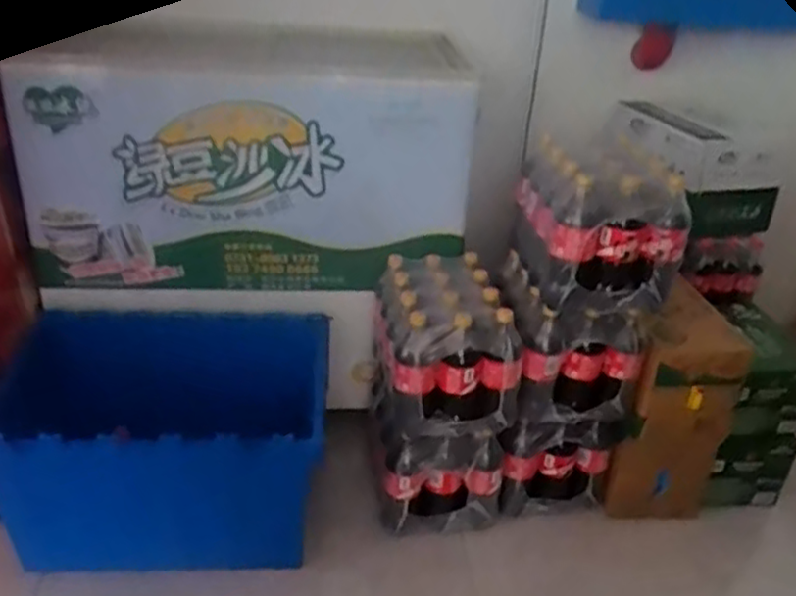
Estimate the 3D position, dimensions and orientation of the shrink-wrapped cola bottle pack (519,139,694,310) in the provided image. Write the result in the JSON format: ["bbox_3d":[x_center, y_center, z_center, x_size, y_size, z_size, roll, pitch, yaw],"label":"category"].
[{"bbox_3d":[0.369,-0.155,1.351,0.256,0.235,0.290,1,29,-3],"label":"shrink-wrapped cola bottle pack"}]

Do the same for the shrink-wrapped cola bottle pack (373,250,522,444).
[{"bbox_3d":[0.083,0.086,1.407,0.236,0.243,0.284,-3,30,-11],"label":"shrink-wrapped cola bottle pack"}]

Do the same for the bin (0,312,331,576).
[{"bbox_3d":[-0.434,0.277,1.397,0.576,0.368,0.384,1,29,-4],"label":"bin"}]

